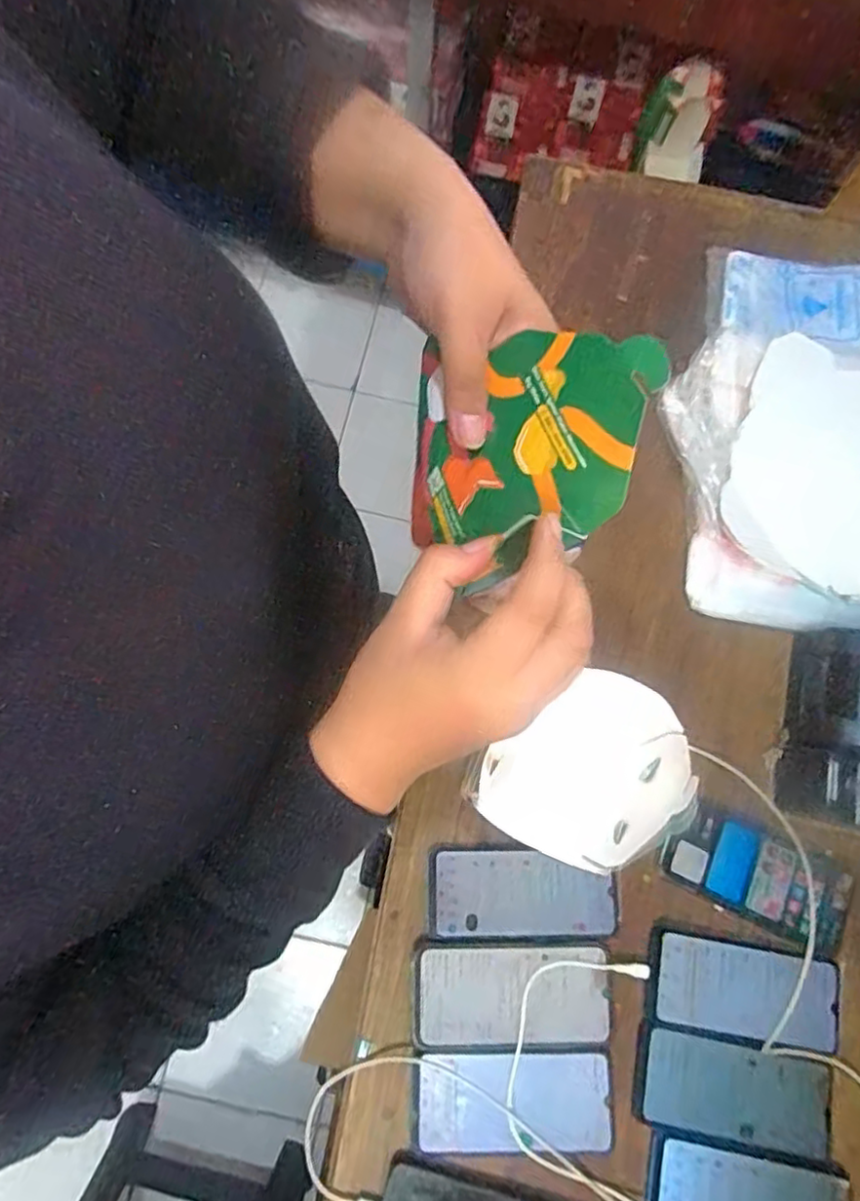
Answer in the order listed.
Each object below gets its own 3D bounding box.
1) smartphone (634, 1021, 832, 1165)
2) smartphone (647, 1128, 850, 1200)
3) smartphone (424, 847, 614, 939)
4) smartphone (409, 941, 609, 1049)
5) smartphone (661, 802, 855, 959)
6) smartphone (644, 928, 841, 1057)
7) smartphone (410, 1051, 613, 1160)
[{"bbox_3d":[0.249,0.404,0.527,0.156,0.005,0.075,12,76,-1],"label":"smartphone"},{"bbox_3d":[0.254,0.480,0.511,0.160,0.011,0.080,11,76,-1],"label":"smartphone"},{"bbox_3d":[0.082,0.258,0.567,0.165,0.005,0.074,2,77,-3],"label":"smartphone"},{"bbox_3d":[0.068,0.333,0.544,0.166,0.006,0.082,1,77,-3],"label":"smartphone"},{"bbox_3d":[0.295,0.247,0.576,0.160,0.016,0.074,25,76,3],"label":"smartphone"},{"bbox_3d":[0.270,0.335,0.547,0.163,0.007,0.075,12,76,0],"label":"smartphone"},{"bbox_3d":[0.068,0.411,0.525,0.161,0.011,0.073,1,77,-3],"label":"smartphone"}]

